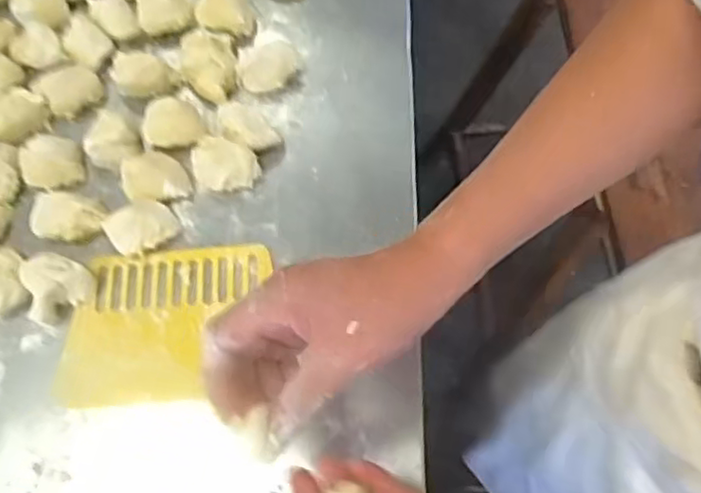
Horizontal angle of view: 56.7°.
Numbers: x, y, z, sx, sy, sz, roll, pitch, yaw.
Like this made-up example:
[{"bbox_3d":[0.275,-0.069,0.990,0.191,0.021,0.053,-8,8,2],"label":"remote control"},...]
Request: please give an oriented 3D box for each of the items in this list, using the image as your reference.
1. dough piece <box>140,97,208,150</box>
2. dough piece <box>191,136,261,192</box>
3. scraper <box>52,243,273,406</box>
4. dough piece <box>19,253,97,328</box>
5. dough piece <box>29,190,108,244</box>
[{"bbox_3d":[-0.152,-0.103,0.551,0.048,0.033,0.034,-28,69,-9],"label":"dough piece"},{"bbox_3d":[-0.104,-0.067,0.536,0.054,0.027,0.038,16,69,9],"label":"dough piece"},{"bbox_3d":[-0.143,0.056,0.499,0.153,0.008,0.119,-3,67,1],"label":"scraper"},{"bbox_3d":[-0.225,0.029,0.495,0.048,0.035,0.041,-26,69,-9],"label":"dough piece"},{"bbox_3d":[-0.227,-0.023,0.521,0.056,0.029,0.036,5,68,4],"label":"dough piece"}]

